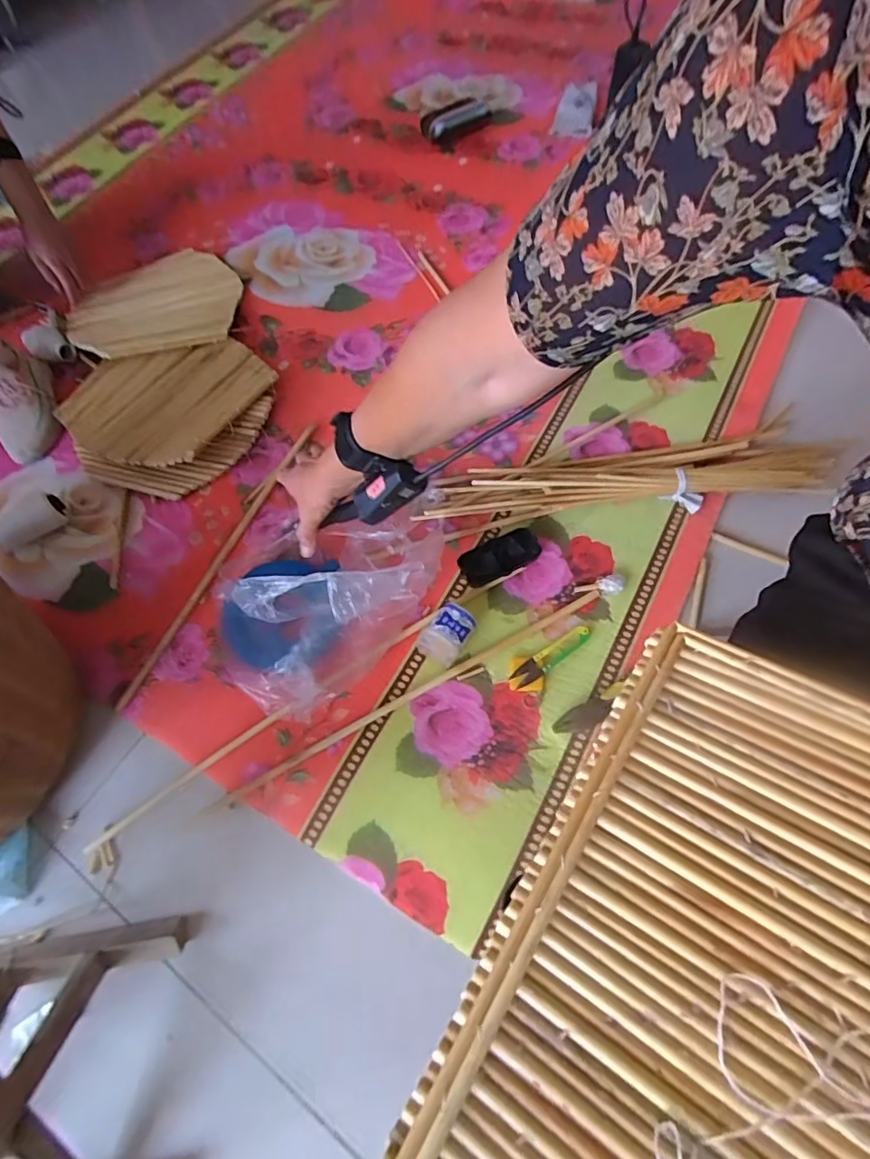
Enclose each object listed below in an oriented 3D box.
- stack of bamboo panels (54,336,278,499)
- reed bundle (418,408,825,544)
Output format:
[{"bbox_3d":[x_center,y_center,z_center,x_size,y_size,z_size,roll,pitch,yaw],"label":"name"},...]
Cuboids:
[{"bbox_3d":[-0.421,-0.285,0.853,0.318,0.046,0.297,-34,68,-13],"label":"stack of bamboo panels"},{"bbox_3d":[0.271,-0.146,0.750,0.560,0.027,0.121,-9,65,-2],"label":"reed bundle"}]

